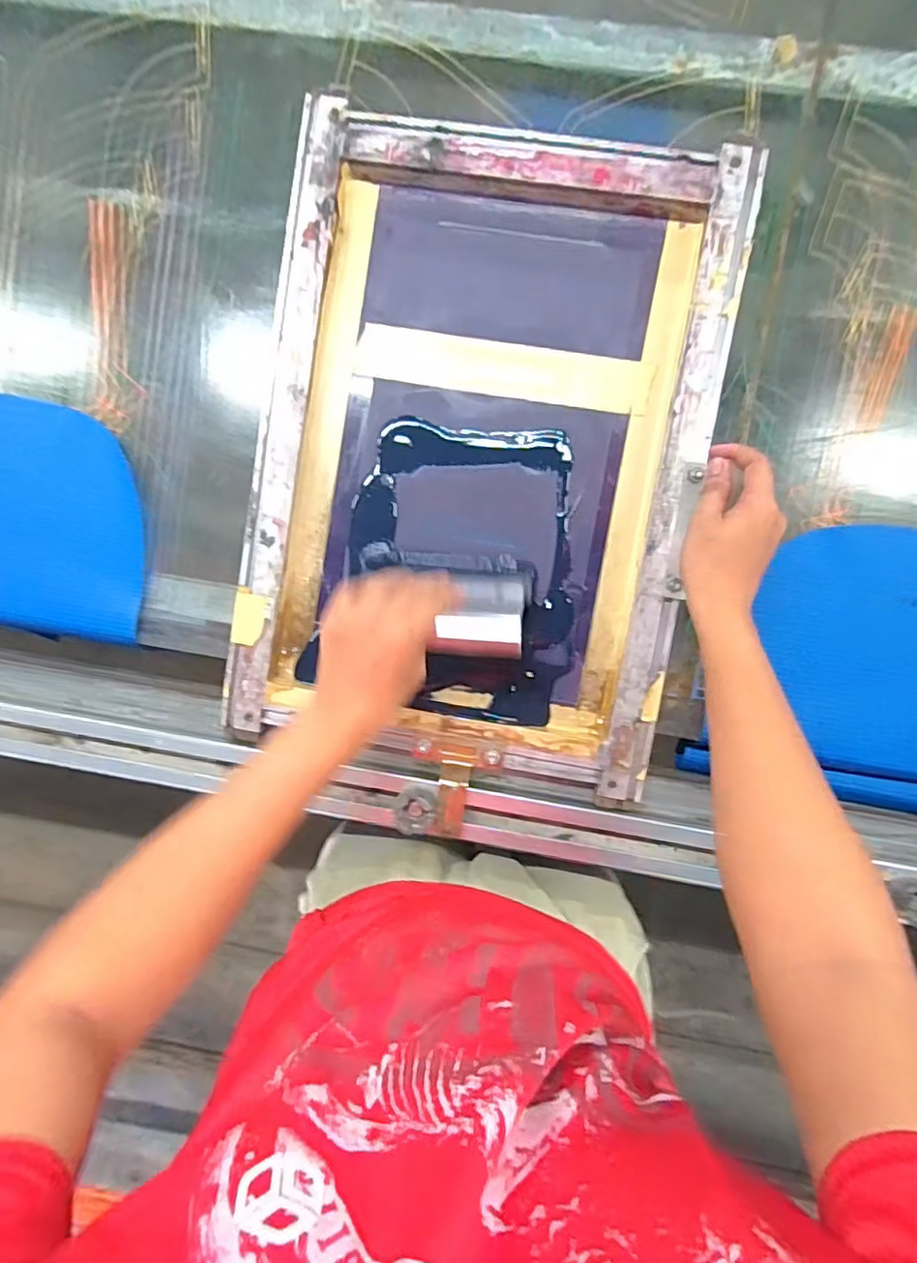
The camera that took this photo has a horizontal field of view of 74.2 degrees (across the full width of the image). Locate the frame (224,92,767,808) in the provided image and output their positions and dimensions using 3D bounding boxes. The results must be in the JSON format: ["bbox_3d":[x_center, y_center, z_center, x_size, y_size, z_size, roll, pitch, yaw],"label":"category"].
[{"bbox_3d":[0.014,-0.150,0.552,0.393,0.046,0.541,10,97,3],"label":"frame"}]

